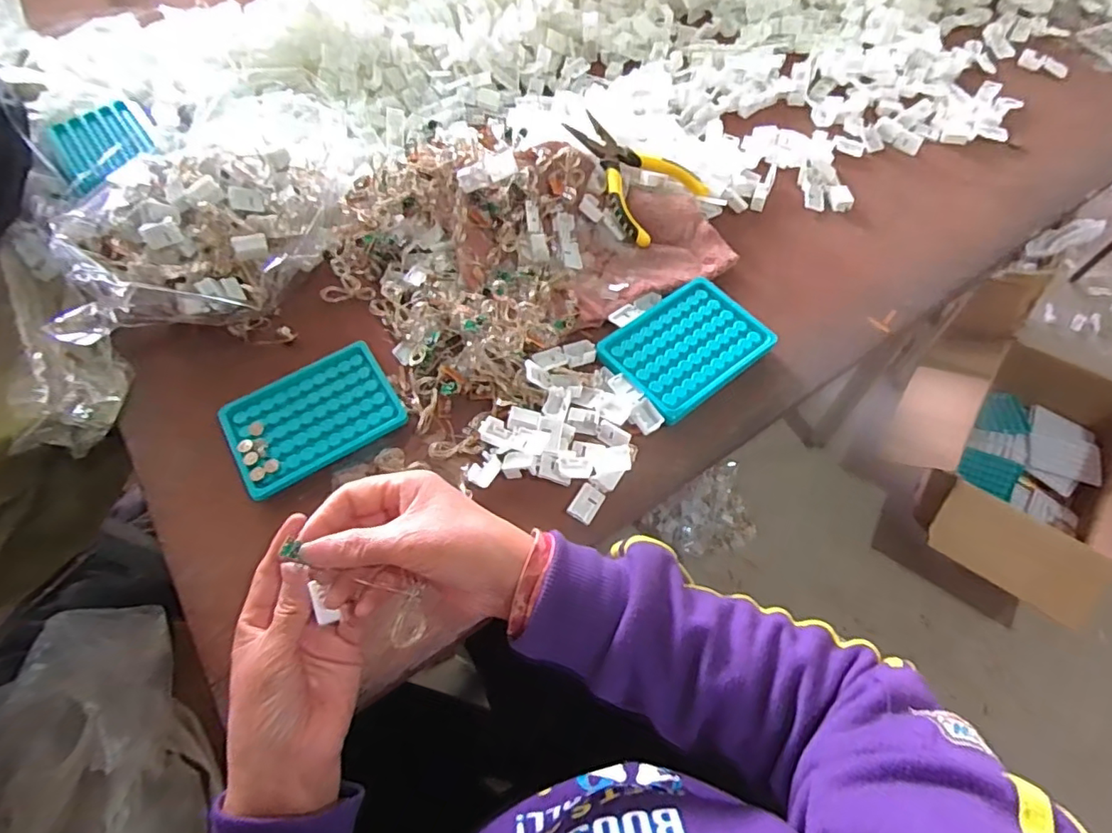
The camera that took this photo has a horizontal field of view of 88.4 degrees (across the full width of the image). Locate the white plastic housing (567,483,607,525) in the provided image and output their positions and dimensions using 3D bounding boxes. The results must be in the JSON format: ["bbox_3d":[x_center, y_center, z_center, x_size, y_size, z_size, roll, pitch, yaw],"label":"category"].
[{"bbox_3d":[0.024,0.067,0.436,0.021,0.007,0.028,33,80,-1],"label":"white plastic housing"}]

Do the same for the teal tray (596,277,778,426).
[{"bbox_3d":[0.114,-0.061,0.501,0.132,0.017,0.098,-36,67,-17],"label":"teal tray"}]

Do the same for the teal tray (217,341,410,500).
[{"bbox_3d":[-0.202,-0.003,0.474,0.133,0.013,0.098,-29,65,-14],"label":"teal tray"}]

